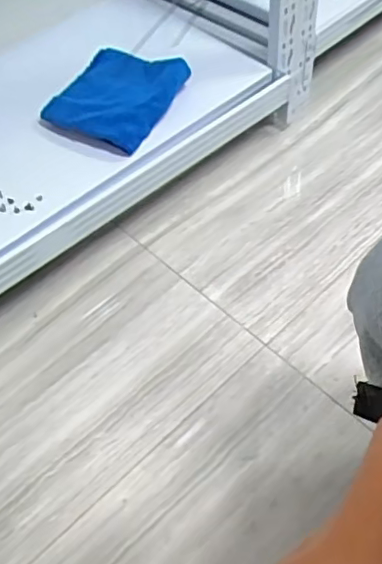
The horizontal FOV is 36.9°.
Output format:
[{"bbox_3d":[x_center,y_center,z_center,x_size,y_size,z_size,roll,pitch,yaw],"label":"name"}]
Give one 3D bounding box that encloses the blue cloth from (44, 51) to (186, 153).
[{"bbox_3d":[-0.118,-0.292,0.905,0.173,0.040,0.195,22,59,20],"label":"blue cloth"}]

